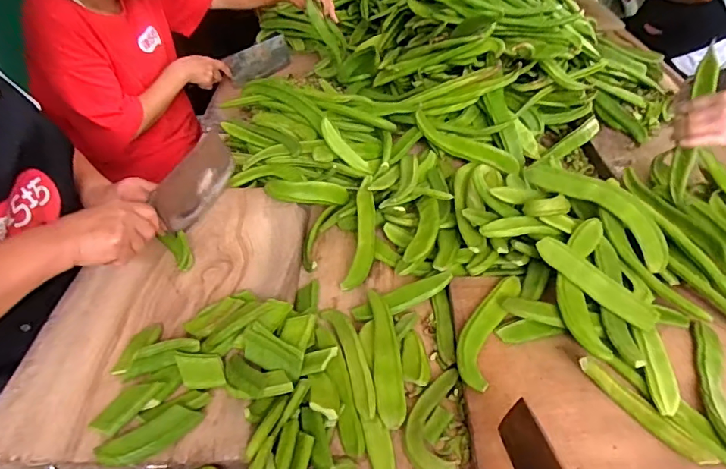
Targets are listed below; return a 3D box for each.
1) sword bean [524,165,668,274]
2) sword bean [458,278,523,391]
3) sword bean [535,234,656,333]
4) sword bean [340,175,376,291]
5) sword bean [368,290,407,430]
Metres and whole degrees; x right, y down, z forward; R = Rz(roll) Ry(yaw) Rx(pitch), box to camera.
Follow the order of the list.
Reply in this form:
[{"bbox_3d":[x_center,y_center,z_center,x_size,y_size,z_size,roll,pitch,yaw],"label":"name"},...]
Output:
[{"bbox_3d":[0.330,-0.037,0.658,0.059,0.061,0.211,-30,50,-29],"label":"sword bean"},{"bbox_3d":[0.157,0.112,0.592,0.046,0.011,0.178,19,45,20],"label":"sword bean"},{"bbox_3d":[0.284,0.057,0.579,0.036,0.007,0.155,-46,65,-6],"label":"sword bean"},{"bbox_3d":[0.001,-0.006,0.735,0.038,0.020,0.202,4,63,5],"label":"sword bean"},{"bbox_3d":[0.028,0.140,0.583,0.034,0.020,0.188,-3,42,-3],"label":"sword bean"}]

